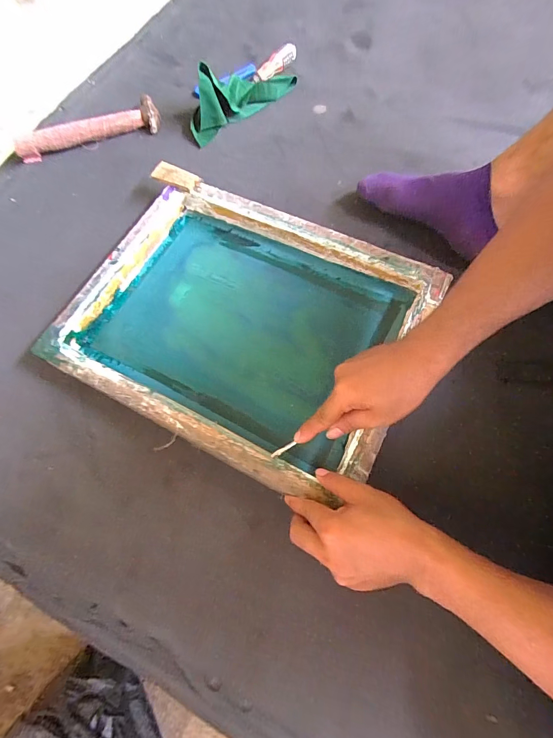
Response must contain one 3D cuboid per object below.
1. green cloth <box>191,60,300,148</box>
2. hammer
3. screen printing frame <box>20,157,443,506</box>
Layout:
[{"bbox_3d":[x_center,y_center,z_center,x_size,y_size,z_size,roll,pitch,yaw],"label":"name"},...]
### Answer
[{"bbox_3d":[-0.072,-0.524,0.649,0.232,0.074,0.078,-33,71,-9],"label":"green cloth"},{"bbox_3d":[-0.343,-0.445,0.644,0.258,0.043,0.072,-17,69,-3],"label":"hammer"},{"bbox_3d":[-0.051,-0.068,0.493,0.451,0.047,0.351,25,75,10],"label":"screen printing frame"}]

